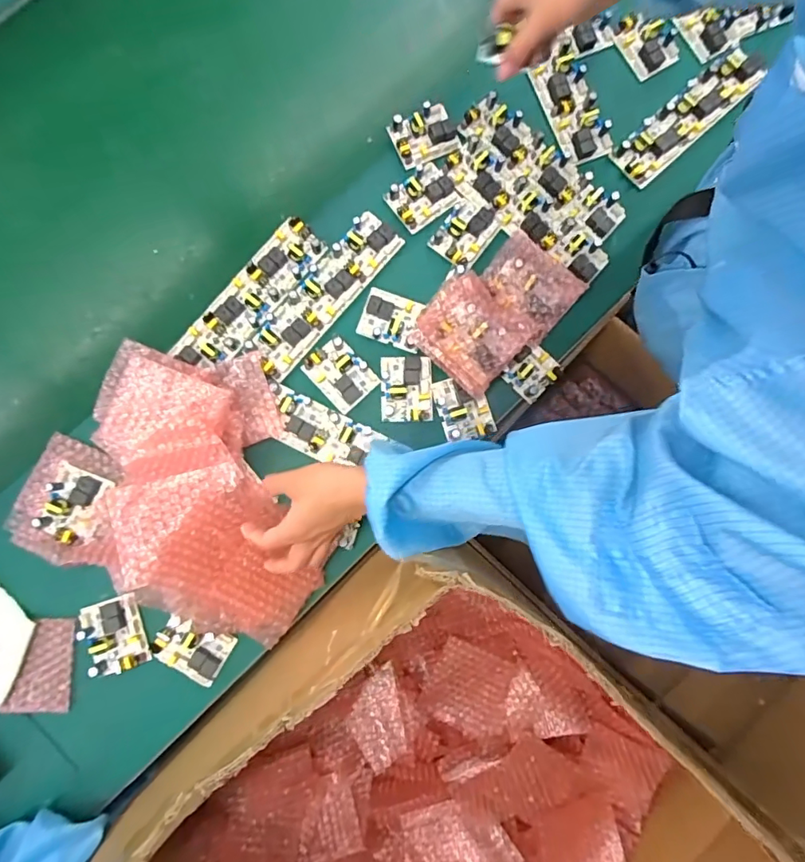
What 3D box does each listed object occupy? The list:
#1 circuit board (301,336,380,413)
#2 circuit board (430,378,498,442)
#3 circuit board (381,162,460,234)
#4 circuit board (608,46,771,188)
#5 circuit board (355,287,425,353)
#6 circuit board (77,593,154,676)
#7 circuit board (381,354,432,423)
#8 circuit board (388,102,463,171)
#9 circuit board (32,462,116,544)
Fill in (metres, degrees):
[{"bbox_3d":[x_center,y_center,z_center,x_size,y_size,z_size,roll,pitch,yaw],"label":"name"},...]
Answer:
[{"bbox_3d":[-0.077,-0.071,0.618,0.060,0.019,0.081,-43,86,-5],"label":"circuit board"},{"bbox_3d":[0.074,-0.029,0.623,0.060,0.016,0.081,-19,85,-3],"label":"circuit board"},{"bbox_3d":[0.025,-0.302,0.643,0.086,0.020,0.066,-39,86,-5],"label":"circuit board"},{"bbox_3d":[0.375,-0.415,0.663,0.230,0.019,0.063,-41,86,-5],"label":"circuit board"},{"bbox_3d":[-0.013,-0.140,0.630,0.075,0.014,0.058,19,84,1],"label":"circuit board"},{"bbox_3d":[-0.333,0.235,0.582,0.066,0.017,0.082,-15,84,-3],"label":"circuit board"},{"bbox_3d":[0.005,-0.053,0.617,0.060,0.022,0.080,-2,84,-1],"label":"circuit board"},{"bbox_3d":[0.028,-0.381,0.641,0.081,0.023,0.064,-22,85,-3],"label":"circuit board"},{"bbox_3d":[-0.379,0.085,0.583,0.065,0.021,0.082,19,84,1],"label":"circuit board"}]

